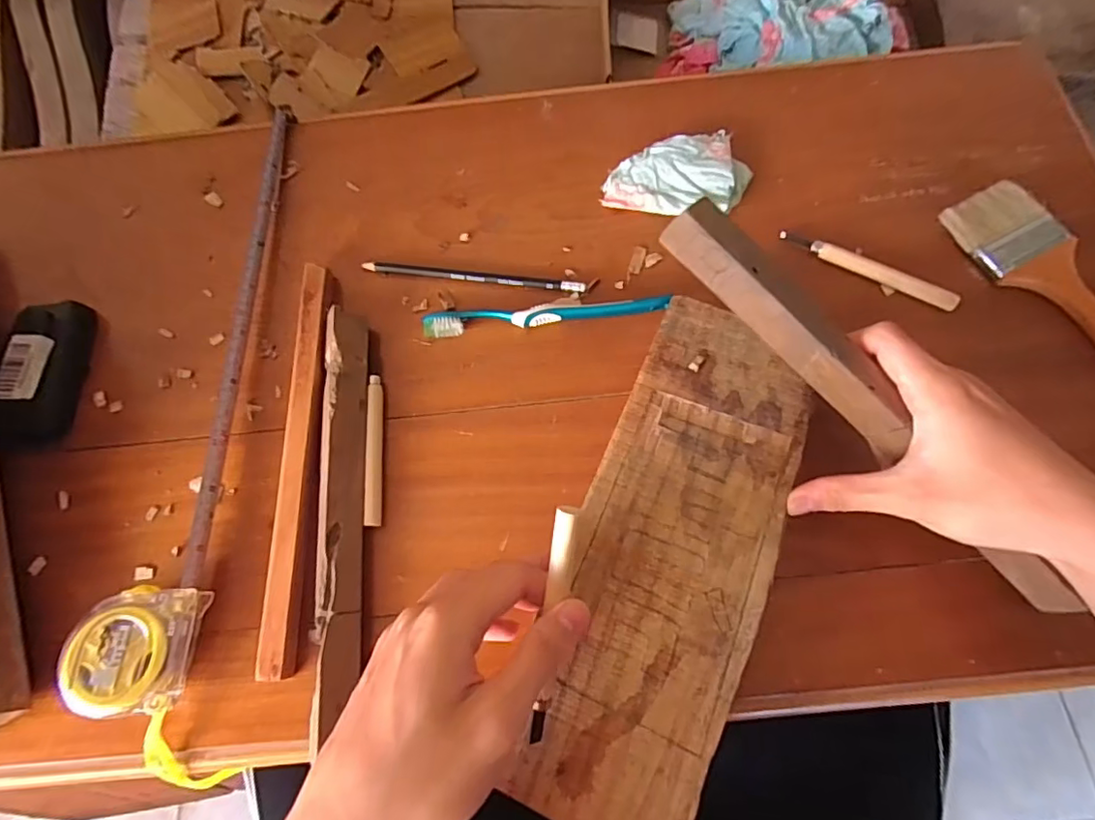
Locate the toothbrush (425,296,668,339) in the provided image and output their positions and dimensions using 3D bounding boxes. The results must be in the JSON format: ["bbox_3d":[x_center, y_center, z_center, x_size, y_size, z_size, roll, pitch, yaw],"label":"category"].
[{"bbox_3d":[-0.001,-0.069,0.403,0.178,0.011,0.020,-4,70,1],"label":"toothbrush"}]

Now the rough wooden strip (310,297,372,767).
[{"bbox_3d":[-0.136,0.060,0.361,0.030,0.022,0.265,-5,70,1],"label":"rough wooden strip"}]

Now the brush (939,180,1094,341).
[{"bbox_3d":[0.366,-0.085,0.392,0.068,0.009,0.186,-24,71,-6],"label":"brush"}]

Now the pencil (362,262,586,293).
[{"bbox_3d":[-0.056,-0.103,0.420,0.167,0.004,0.011,7,71,5],"label":"pencil"}]

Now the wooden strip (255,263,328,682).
[{"bbox_3d":[-0.168,0.028,0.374,0.020,0.016,0.279,-3,70,2],"label":"wooden strip"}]

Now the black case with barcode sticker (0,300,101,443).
[{"bbox_3d":[-0.365,-0.029,0.401,0.035,0.033,0.107,-2,70,2],"label":"black case with barcode sticker"}]

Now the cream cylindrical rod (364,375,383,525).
[{"bbox_3d":[-0.119,0.026,0.381,0.009,0.009,0.105,-4,70,1],"label":"cream cylindrical rod"}]

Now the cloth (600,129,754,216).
[{"bbox_3d":[0.101,-0.184,0.437,0.113,0.018,0.066,-7,70,0],"label":"cloth"}]

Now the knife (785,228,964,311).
[{"bbox_3d":[0.236,-0.105,0.407,0.129,0.009,0.011,29,74,12],"label":"knife"}]

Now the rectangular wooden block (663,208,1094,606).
[{"bbox_3d":[0.187,-0.001,0.310,0.308,0.028,0.031,45,77,-4],"label":"rectangular wooden block"}]

